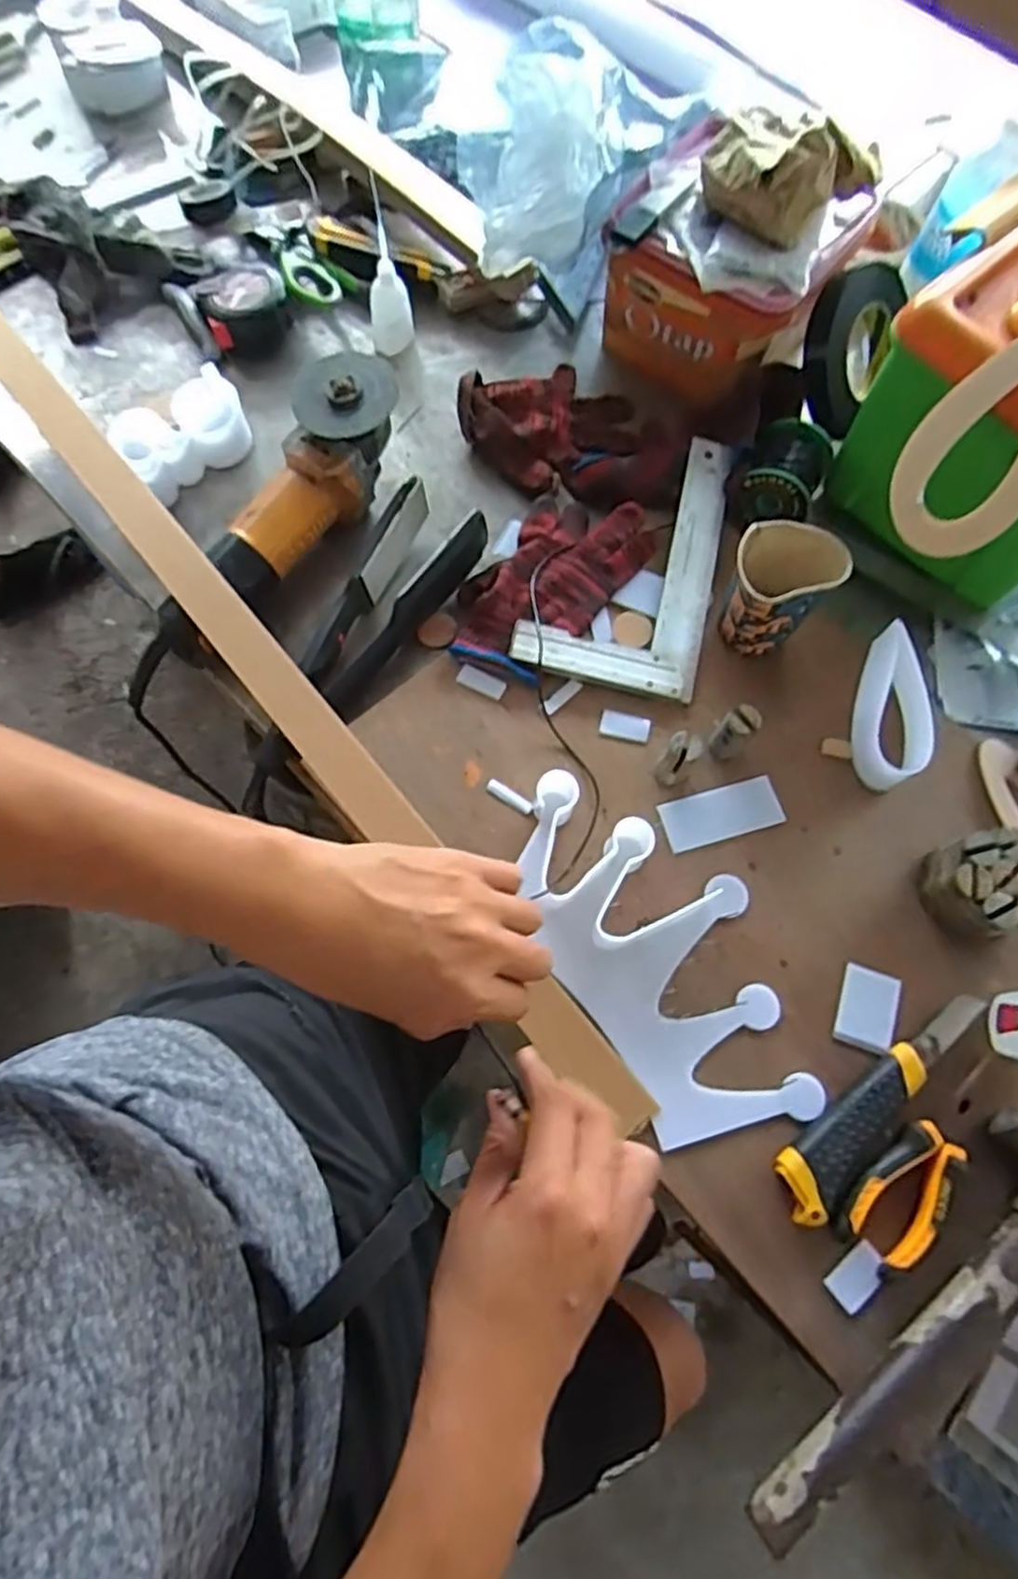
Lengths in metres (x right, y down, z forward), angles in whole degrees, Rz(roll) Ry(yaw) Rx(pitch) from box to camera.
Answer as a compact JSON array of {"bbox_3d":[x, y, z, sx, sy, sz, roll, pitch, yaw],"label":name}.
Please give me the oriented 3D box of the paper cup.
[{"bbox_3d":[0.205,-0.154,0.591,0.075,0.090,0.071,1,70,-2],"label":"paper cup"}]

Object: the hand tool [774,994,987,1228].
[{"bbox_3d":[0.257,0.208,0.507,0.198,0.019,0.042,-37,76,-14],"label":"hand tool"}]

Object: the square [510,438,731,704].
[{"bbox_3d":[0.105,-0.203,0.644,0.148,0.018,0.255,14,70,3],"label":"square"}]

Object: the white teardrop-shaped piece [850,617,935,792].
[{"bbox_3d":[0.297,-0.068,0.593,0.044,0.051,0.132,3,70,-1],"label":"white teardrop-shaped piece"}]

